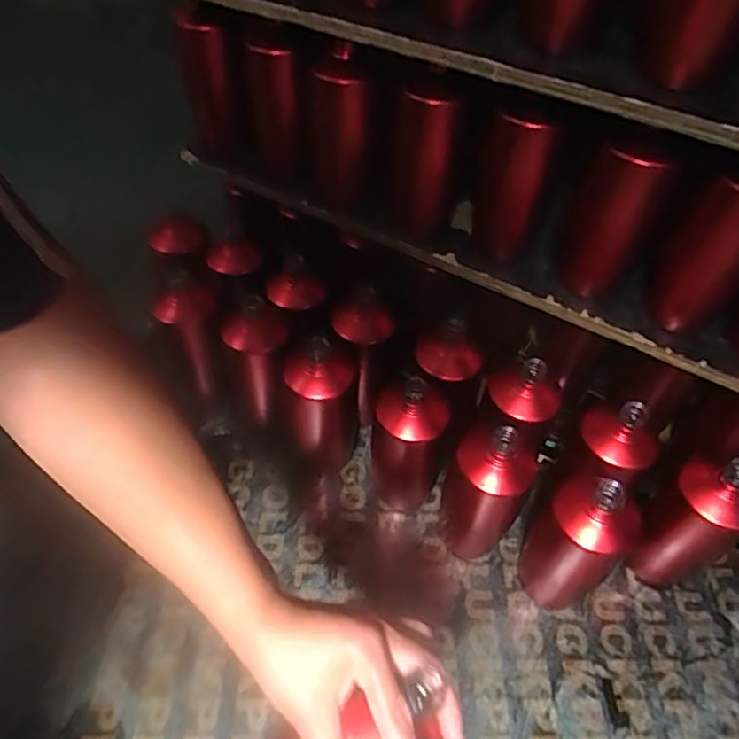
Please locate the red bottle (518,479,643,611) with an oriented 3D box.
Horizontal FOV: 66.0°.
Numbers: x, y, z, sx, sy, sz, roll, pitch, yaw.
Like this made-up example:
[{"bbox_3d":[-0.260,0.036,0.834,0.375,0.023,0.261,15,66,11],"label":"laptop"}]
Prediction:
[{"bbox_3d":[0.214,0.174,0.584,0.085,0.205,0.074,-33,58,-26],"label":"red bottle"}]

